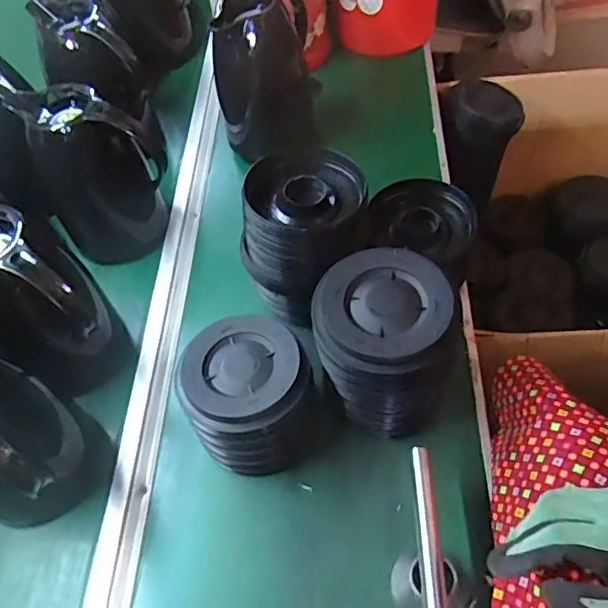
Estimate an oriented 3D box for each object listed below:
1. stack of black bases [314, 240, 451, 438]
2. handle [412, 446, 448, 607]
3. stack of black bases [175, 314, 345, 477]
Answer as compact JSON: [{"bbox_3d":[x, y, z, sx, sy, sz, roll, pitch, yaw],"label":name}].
[{"bbox_3d":[0.077,0.042,0.535,0.126,0.157,0.119,12,57,14],"label":"stack of black bases"},{"bbox_3d":[0.102,0.213,0.448,0.017,0.014,0.198,-3,55,5],"label":"handle"},{"bbox_3d":[-0.045,0.093,0.550,0.141,0.103,0.122,35,66,24],"label":"stack of black bases"}]

